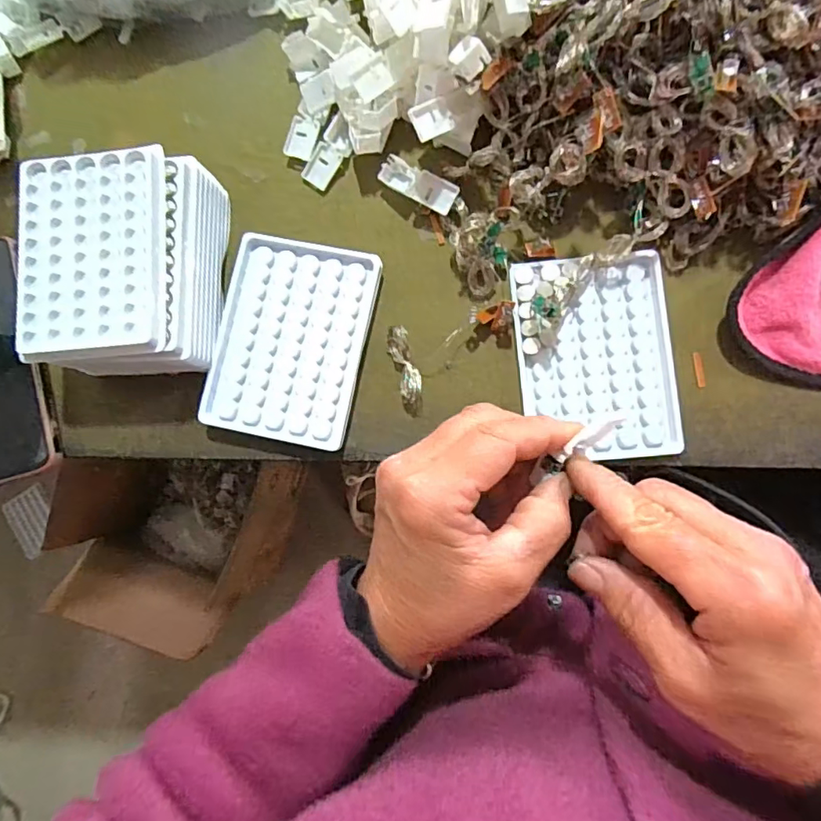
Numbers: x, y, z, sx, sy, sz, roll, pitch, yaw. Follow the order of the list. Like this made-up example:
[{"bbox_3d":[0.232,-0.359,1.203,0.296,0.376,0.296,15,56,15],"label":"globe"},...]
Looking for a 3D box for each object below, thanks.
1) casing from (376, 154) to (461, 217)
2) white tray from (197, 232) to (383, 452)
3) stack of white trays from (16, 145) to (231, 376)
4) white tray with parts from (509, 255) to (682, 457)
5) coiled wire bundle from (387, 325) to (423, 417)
[{"bbox_3d":[0.005,-0.147,0.357,0.054,0.018,0.018,32,88,6],"label":"casing"},{"bbox_3d":[-0.077,-0.046,0.357,0.093,0.019,0.128,12,86,5],"label":"white tray"},{"bbox_3d":[-0.177,-0.087,0.341,0.105,0.049,0.132,-2,85,4],"label":"stack of white trays"},{"bbox_3d":[0.116,-0.034,0.342,0.093,0.013,0.127,-6,85,4],"label":"white tray with parts"},{"bbox_3d":[-0.003,-0.026,0.347,0.016,0.018,0.057,-17,84,3],"label":"coiled wire bundle"}]

